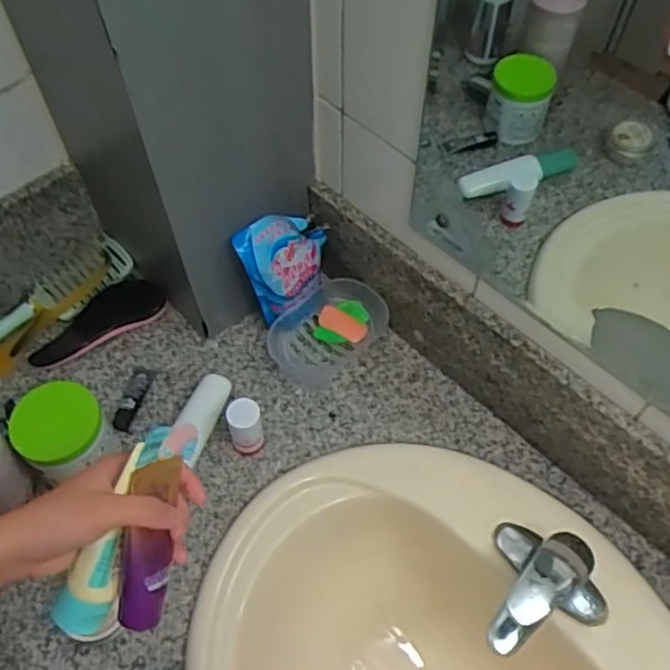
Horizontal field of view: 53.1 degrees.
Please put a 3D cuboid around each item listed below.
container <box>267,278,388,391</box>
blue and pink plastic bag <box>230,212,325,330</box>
[{"bbox_3d":[-0.010,-0.004,0.822,0.139,0.054,0.093,-37,64,-20],"label":"container"},{"bbox_3d":[-0.054,-0.081,0.782,0.113,0.151,0.039,-31,63,-17],"label":"blue and pink plastic bag"}]

